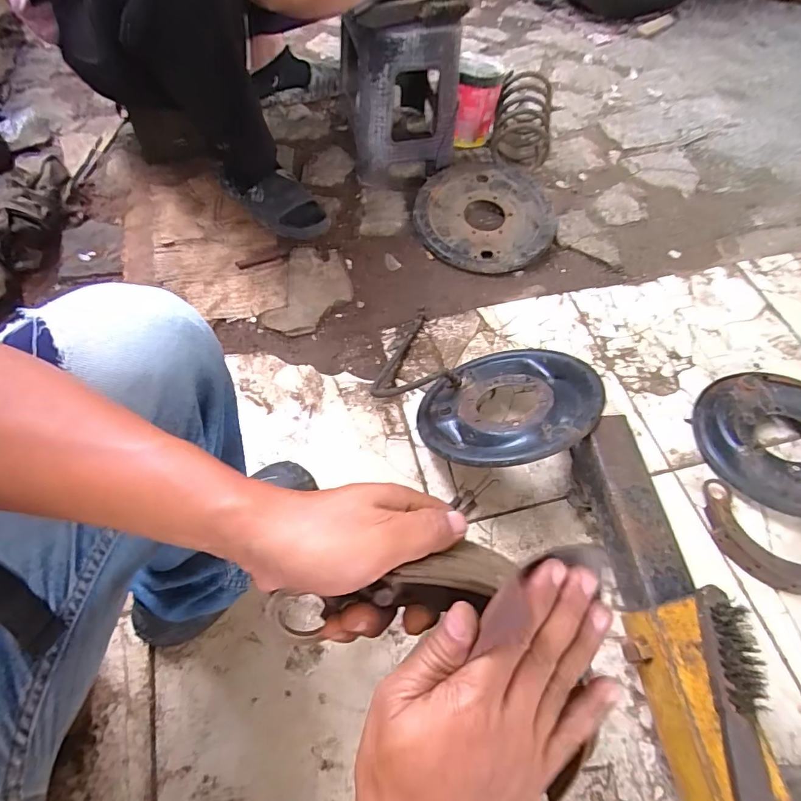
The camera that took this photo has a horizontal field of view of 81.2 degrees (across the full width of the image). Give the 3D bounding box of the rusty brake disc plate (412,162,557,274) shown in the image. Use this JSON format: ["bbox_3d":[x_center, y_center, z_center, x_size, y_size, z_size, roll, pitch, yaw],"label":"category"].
[{"bbox_3d":[0.186,-0.409,1.036,0.296,0.055,0.304,0,60,0],"label":"rusty brake disc plate"}]

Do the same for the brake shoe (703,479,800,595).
[{"bbox_3d":[0.556,0.213,0.693,0.219,0.032,0.120,31,64,17],"label":"brake shoe"}]

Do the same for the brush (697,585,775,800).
[{"bbox_3d":[0.322,0.298,0.435,0.033,0.040,0.228,5,60,0],"label":"brush"}]

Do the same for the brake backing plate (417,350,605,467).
[{"bbox_3d":[0.163,0.009,0.709,0.260,0.033,0.267,-15,33,10],"label":"brake backing plate"}]

